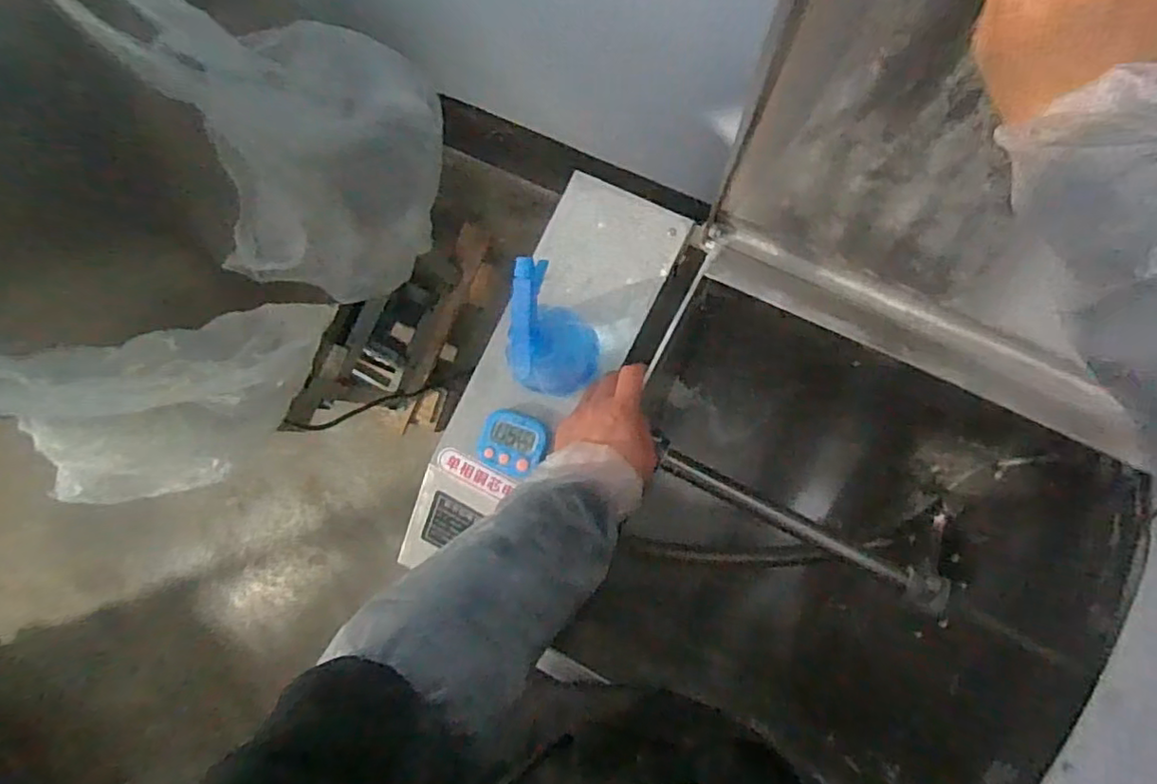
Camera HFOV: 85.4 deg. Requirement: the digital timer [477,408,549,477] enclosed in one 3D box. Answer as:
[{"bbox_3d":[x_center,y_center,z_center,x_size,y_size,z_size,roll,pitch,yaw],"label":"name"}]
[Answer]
[{"bbox_3d":[-0.069,0.053,0.656,0.069,0.016,0.061,20,89,10],"label":"digital timer"}]

